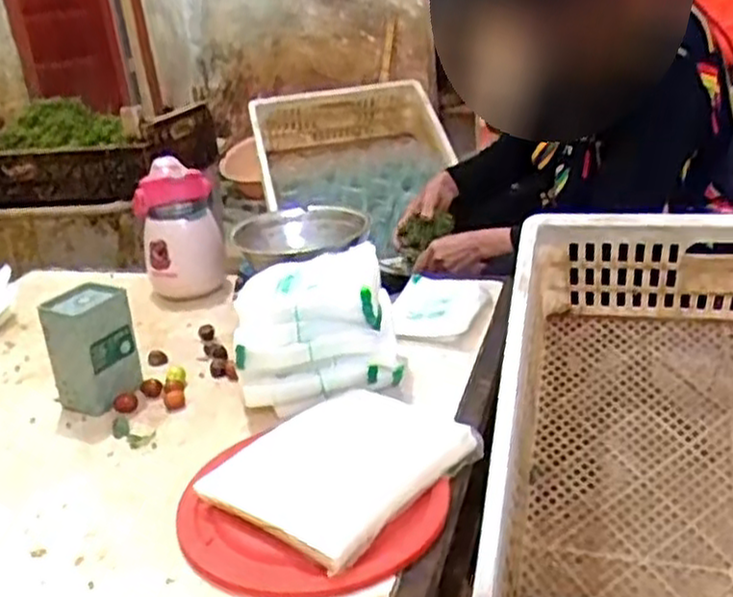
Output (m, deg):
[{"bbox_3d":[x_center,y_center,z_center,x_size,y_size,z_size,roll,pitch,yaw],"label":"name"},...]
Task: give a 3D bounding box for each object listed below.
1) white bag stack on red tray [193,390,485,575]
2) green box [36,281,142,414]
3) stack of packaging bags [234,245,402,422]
[{"bbox_3d":[-0.017,0.147,0.679,0.154,0.030,0.204,13,29,38],"label":"white bag stack on red tray"},{"bbox_3d":[-0.303,0.056,0.853,0.061,0.125,0.079,12,28,36],"label":"green box"},{"bbox_3d":[-0.051,0.036,0.824,0.165,0.131,0.128,-5,22,1],"label":"stack of packaging bags"}]

